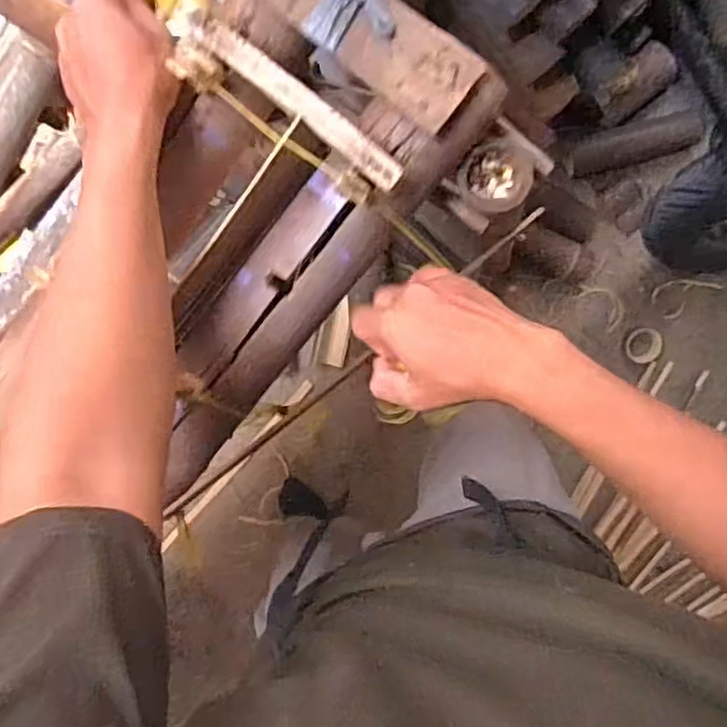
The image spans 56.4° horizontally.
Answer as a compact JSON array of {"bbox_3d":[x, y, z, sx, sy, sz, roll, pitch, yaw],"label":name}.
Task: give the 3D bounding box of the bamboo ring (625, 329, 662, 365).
[{"bbox_3d":[0.558,-0.034,1.347,0.066,0.018,0.072,1,96,4],"label":"bamboo ring"}]

